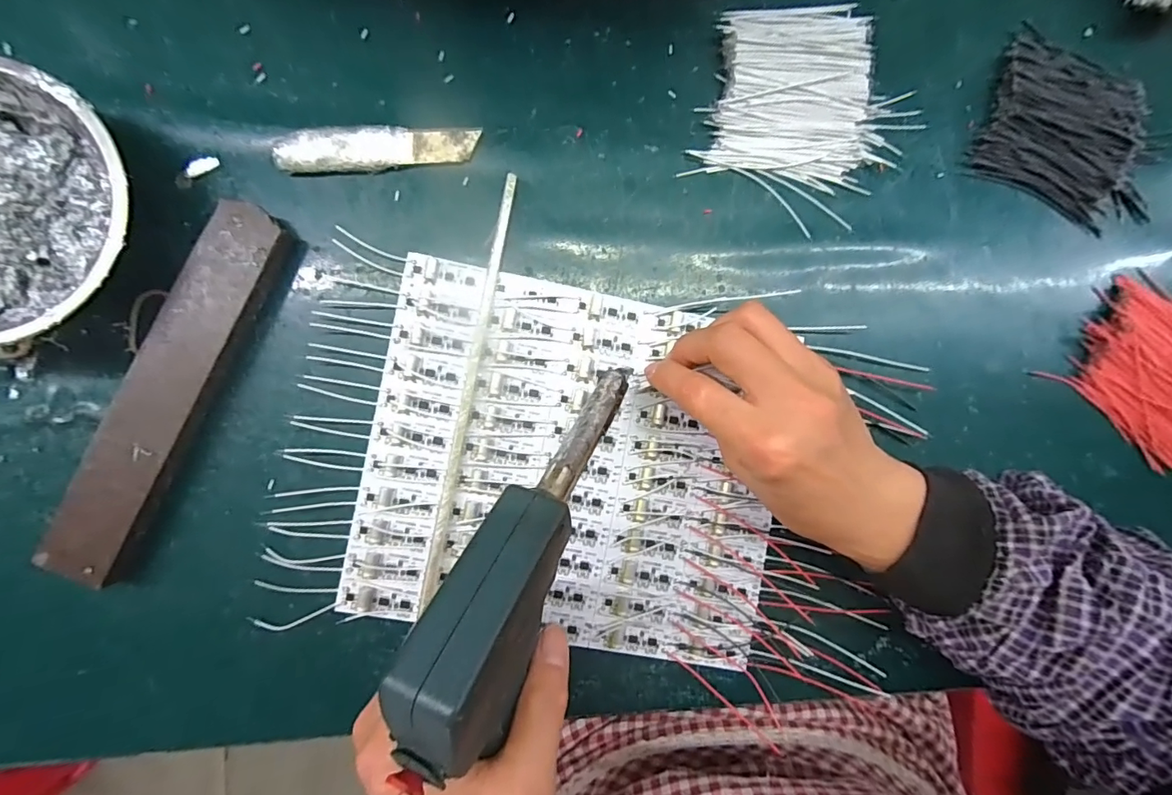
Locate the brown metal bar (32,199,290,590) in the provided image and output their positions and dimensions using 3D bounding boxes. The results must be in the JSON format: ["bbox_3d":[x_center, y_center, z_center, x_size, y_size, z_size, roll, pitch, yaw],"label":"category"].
[{"bbox_3d":[-0.210,-0.003,0.249,0.035,0.017,0.199,27,87,-5],"label":"brown metal bar"}]

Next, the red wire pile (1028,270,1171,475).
[{"bbox_3d":[0.363,-0.012,0.308,0.122,0.016,0.091,38,86,-4],"label":"red wire pile"}]

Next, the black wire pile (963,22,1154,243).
[{"bbox_3d":[0.304,-0.164,0.306,0.114,0.014,0.094,22,87,-5],"label":"black wire pile"}]

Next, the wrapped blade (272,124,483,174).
[{"bbox_3d":[-0.110,-0.134,0.264,0.101,0.010,0.025,-5,90,-6],"label":"wrapped blade"}]

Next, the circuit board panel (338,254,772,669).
[{"bbox_3d":[-0.004,0.037,0.277,0.224,0.008,0.191,10,88,-5],"label":"circuit board panel"}]

